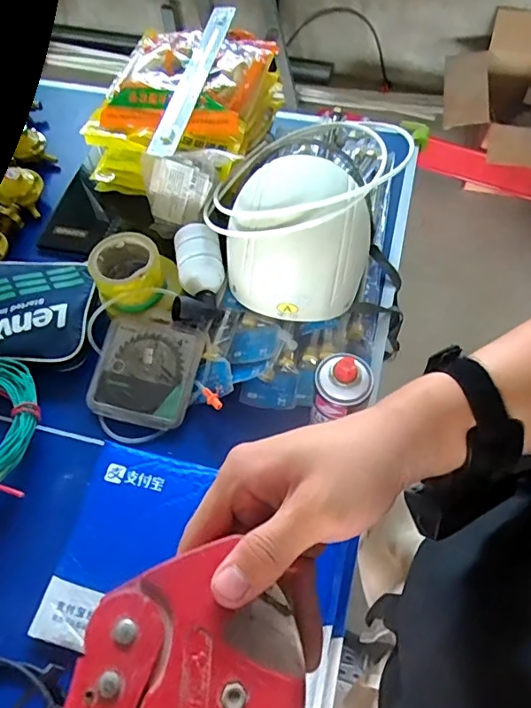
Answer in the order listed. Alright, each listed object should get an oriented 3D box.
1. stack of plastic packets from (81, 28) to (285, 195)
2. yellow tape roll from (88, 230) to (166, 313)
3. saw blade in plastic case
[{"bbox_3d":[-0.133,-0.417,0.875,0.255,0.144,0.281,17,62,11],"label":"stack of plastic packets"},{"bbox_3d":[-0.197,-0.115,0.742,0.097,0.068,0.105,-1,60,1],"label":"yellow tape roll"},{"bbox_3d":[-0.169,0.024,0.716,0.142,0.010,0.143,12,75,9],"label":"saw blade in plastic case"}]

